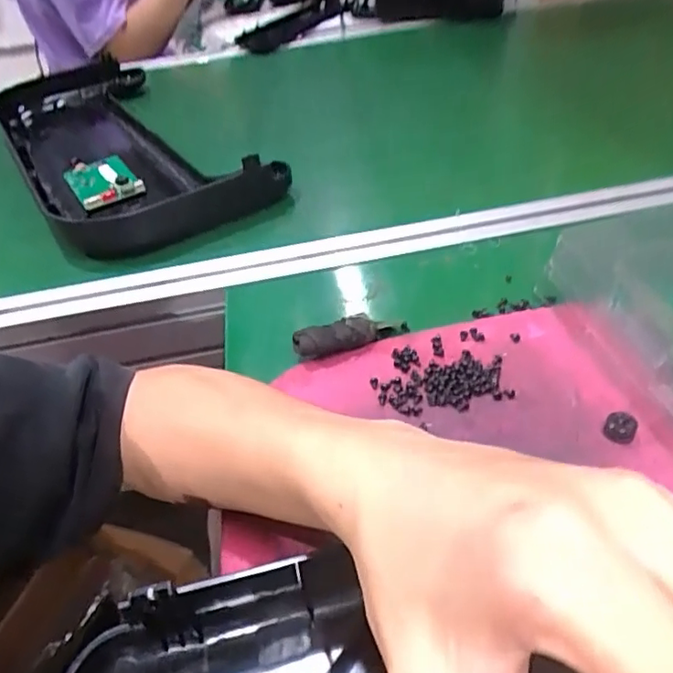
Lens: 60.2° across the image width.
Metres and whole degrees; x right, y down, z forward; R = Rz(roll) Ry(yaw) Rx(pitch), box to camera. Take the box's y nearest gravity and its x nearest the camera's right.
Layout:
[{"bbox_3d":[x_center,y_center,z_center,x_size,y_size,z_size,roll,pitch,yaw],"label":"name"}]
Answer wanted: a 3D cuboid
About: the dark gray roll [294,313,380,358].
[{"bbox_3d":[0.000,0.000,0.360,0.050,0.015,0.018,-12,42,-11],"label":"dark gray roll"}]

